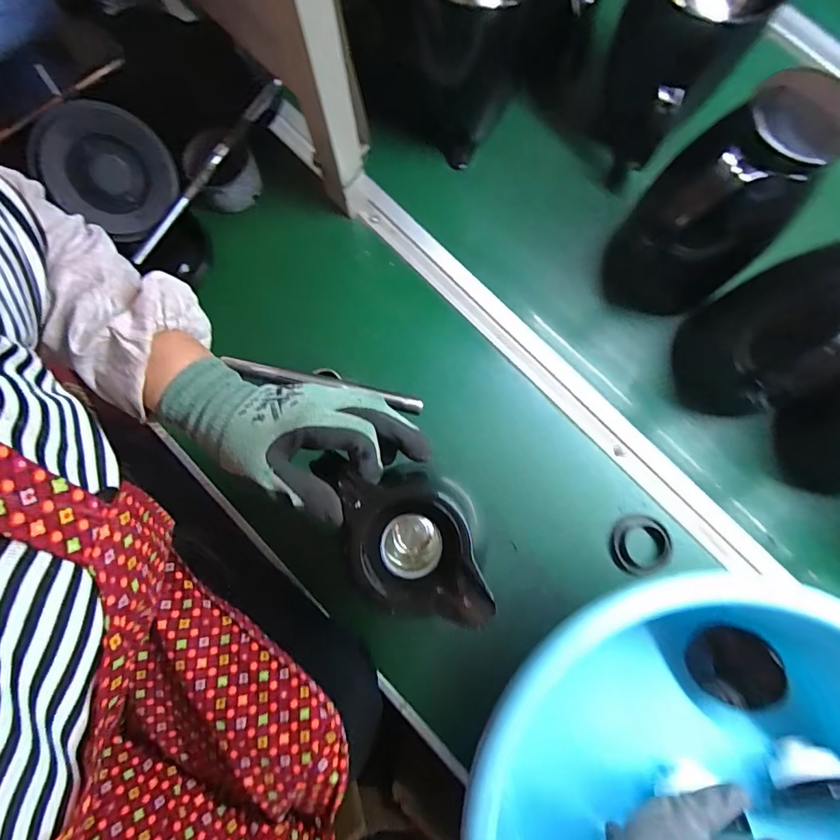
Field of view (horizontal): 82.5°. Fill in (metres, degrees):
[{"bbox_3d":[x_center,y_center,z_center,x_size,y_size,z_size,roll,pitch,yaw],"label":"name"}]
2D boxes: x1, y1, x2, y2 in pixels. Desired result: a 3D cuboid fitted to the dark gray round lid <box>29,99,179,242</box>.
[{"bbox_3d":[-0.298,-0.243,0.465,0.105,0.112,0.015,-48,41,-7],"label":"dark gray round lid"}]

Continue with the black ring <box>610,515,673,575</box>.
[{"bbox_3d":[0.221,0.125,0.480,0.058,0.012,0.054,0,80,-1],"label":"black ring"}]

